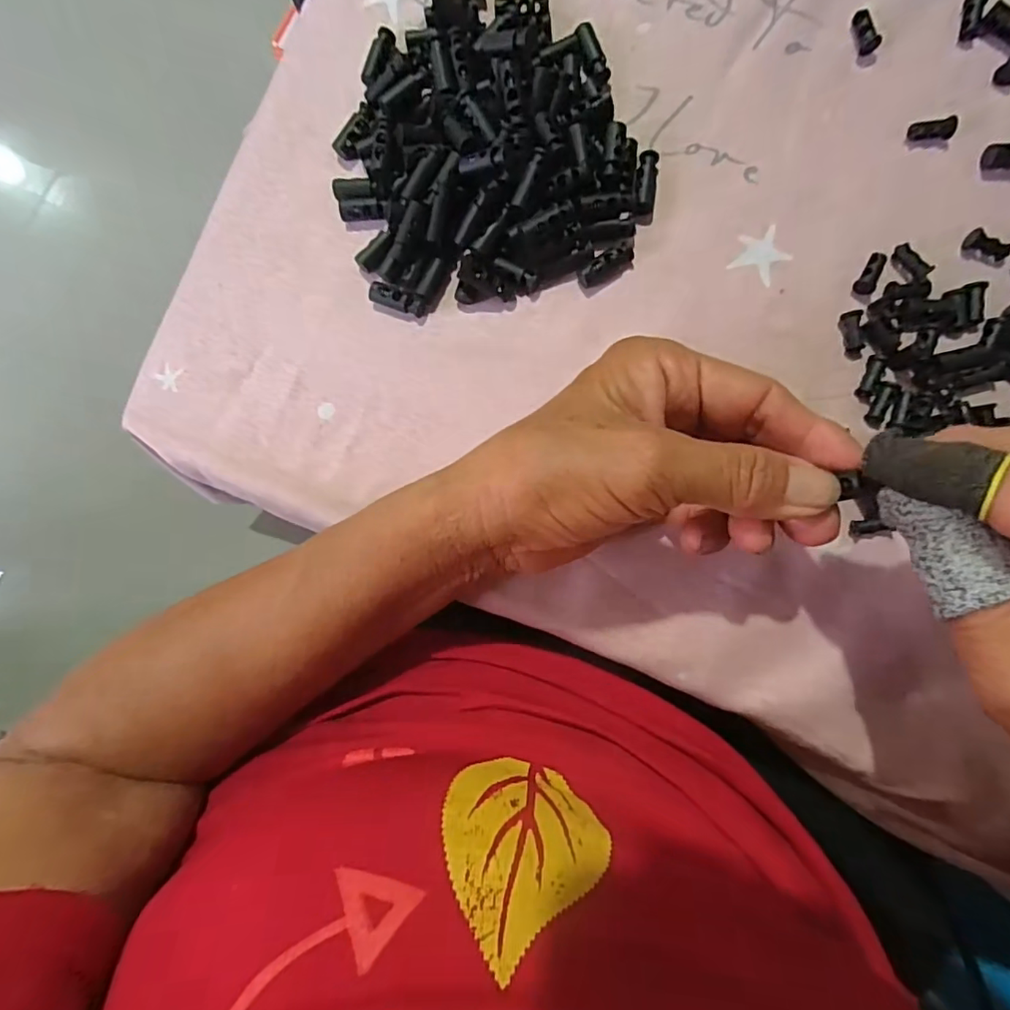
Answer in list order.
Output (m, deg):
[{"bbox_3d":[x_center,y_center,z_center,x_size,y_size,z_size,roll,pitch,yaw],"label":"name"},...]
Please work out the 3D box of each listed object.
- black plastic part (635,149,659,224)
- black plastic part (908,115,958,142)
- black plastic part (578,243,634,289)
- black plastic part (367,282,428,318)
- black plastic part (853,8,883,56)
[{"bbox_3d":[0.062,-0.139,0.239,0.009,0.009,0.030,6,88,6],"label":"black plastic part"},{"bbox_3d":[0.179,-0.157,0.230,0.017,0.006,0.007,-2,87,6],"label":"black plastic part"},{"bbox_3d":[0.044,-0.104,0.239,0.025,0.009,0.009,-28,85,4],"label":"black plastic part"},{"bbox_3d":[-0.048,-0.091,0.245,0.025,0.007,0.009,19,90,6],"label":"black plastic part"},{"bbox_3d":[0.154,-0.201,0.234,0.008,0.006,0.016,-22,86,4],"label":"black plastic part"}]

